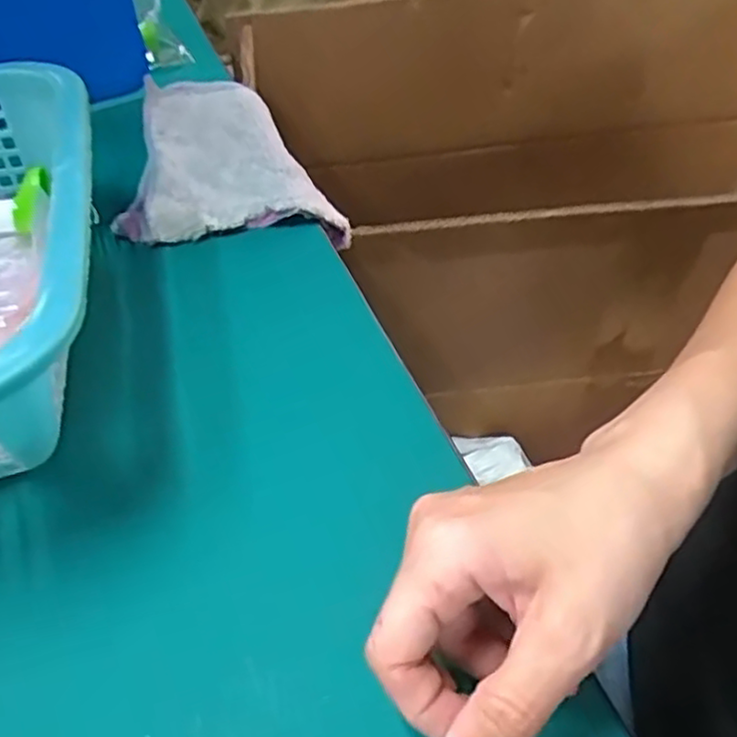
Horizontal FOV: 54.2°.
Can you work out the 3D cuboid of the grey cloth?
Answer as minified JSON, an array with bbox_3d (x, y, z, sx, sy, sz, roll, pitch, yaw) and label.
[{"bbox_3d":[-0.098,-0.153,0.497,0.130,0.020,0.195,-9,47,-5],"label":"grey cloth"}]

